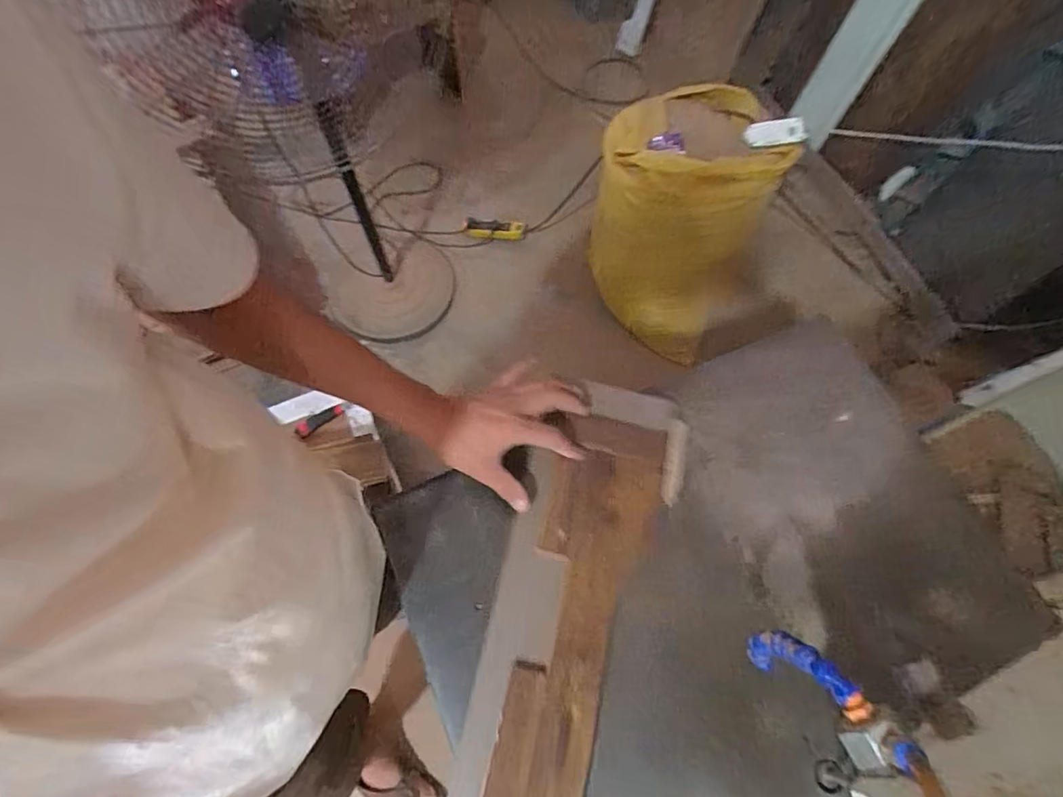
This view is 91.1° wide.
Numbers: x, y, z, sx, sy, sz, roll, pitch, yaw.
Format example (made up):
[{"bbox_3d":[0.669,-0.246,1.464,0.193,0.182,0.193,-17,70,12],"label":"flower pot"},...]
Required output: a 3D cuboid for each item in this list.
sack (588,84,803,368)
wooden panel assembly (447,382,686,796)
[{"bbox_3d":[0.396,-0.513,1.453,0.416,0.559,0.365,21,68,6],"label":"sack"},{"bbox_3d":[0.011,0.298,0.433,0.143,0.029,0.681,13,67,3],"label":"wooden panel assembly"}]

